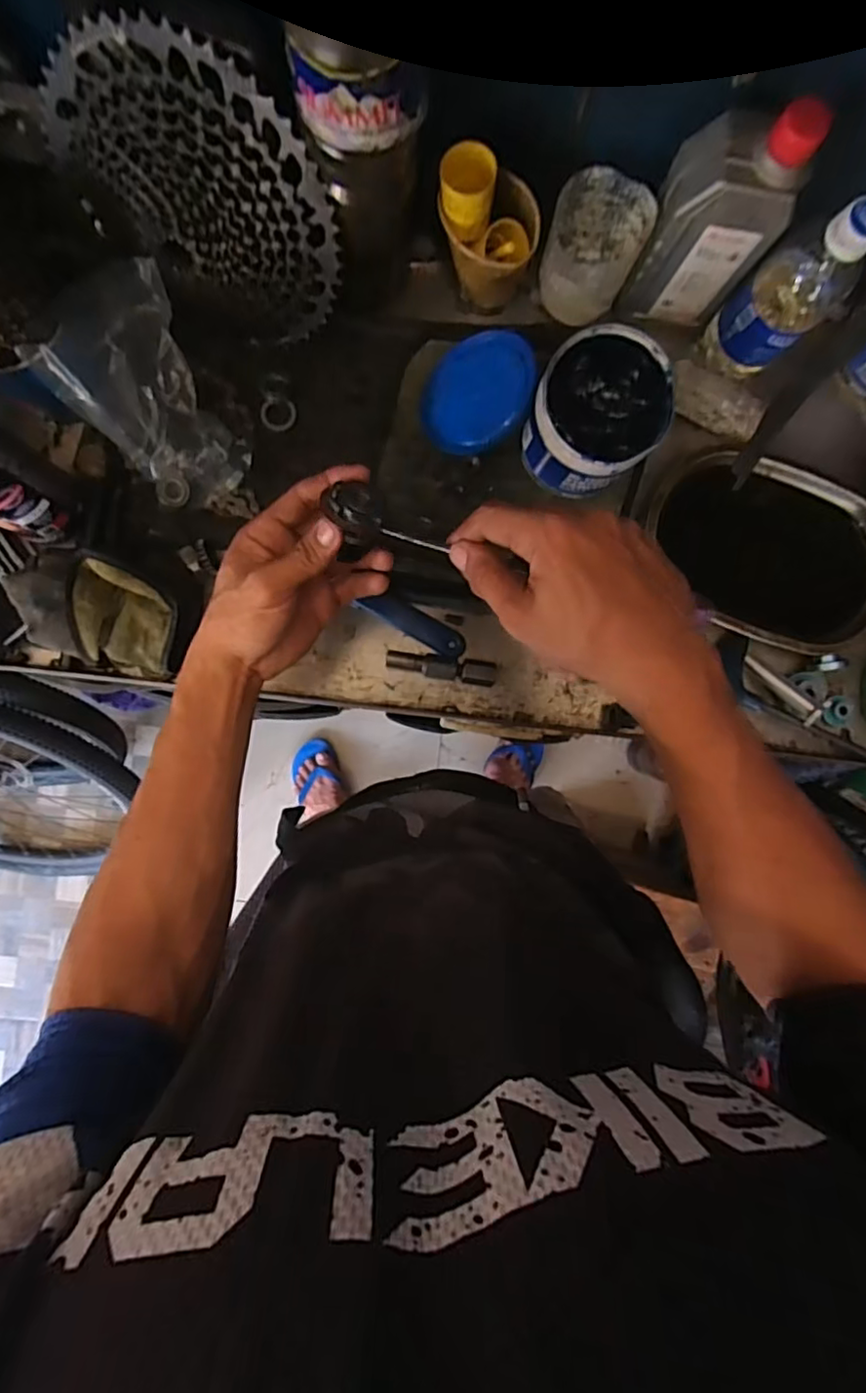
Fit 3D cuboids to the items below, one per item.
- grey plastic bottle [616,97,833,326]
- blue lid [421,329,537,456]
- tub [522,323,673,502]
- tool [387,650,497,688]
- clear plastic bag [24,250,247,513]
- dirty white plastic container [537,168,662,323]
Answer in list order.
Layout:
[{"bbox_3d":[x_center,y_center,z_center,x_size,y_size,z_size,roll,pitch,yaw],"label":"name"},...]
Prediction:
[{"bbox_3d":[0.203,-0.346,0.453,0.082,0.159,0.054,9,89,-2],"label":"grey plastic bottle"},{"bbox_3d":[0.035,-0.254,0.518,0.100,0.010,0.095,1,91,28],"label":"blue lid"},{"bbox_3d":[0.131,-0.224,0.501,0.097,0.082,0.108,43,88,-1],"label":"tub"},{"bbox_3d":[0.008,-0.025,0.530,0.093,0.019,0.020,9,89,-2],"label":"tool"},{"bbox_3d":[-0.218,-0.229,0.469,0.096,0.113,0.140,-26,90,-2],"label":"clear plastic bag"},{"bbox_3d":[0.123,-0.348,0.497,0.067,0.093,0.070,0,89,-2],"label":"dirty white plastic container"}]

